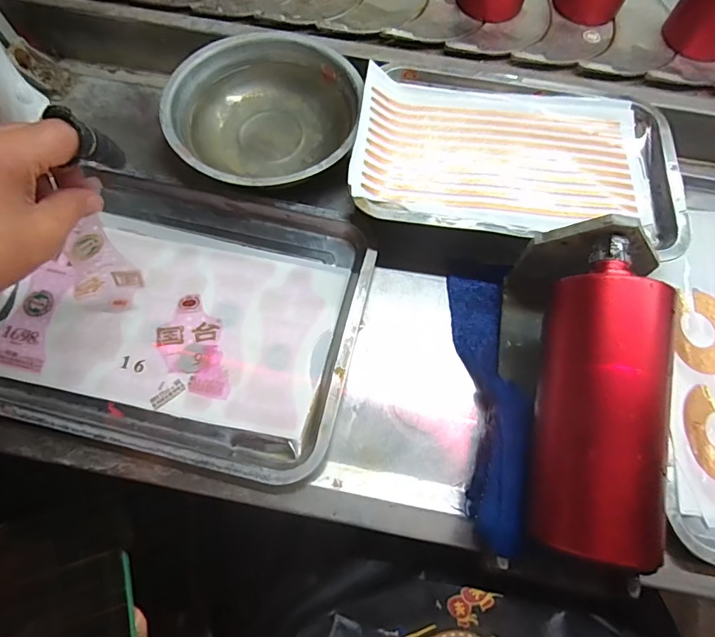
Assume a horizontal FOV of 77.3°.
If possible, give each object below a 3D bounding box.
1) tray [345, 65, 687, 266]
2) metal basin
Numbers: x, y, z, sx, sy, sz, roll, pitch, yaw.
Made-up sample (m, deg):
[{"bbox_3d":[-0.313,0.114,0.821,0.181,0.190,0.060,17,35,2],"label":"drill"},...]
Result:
[{"bbox_3d":[0.153,-0.164,0.429,0.298,0.028,0.217,7,72,5],"label":"tray"},{"bbox_3d":[-0.099,-0.211,0.469,0.184,0.049,0.197,-1,71,2],"label":"metal basin"}]

